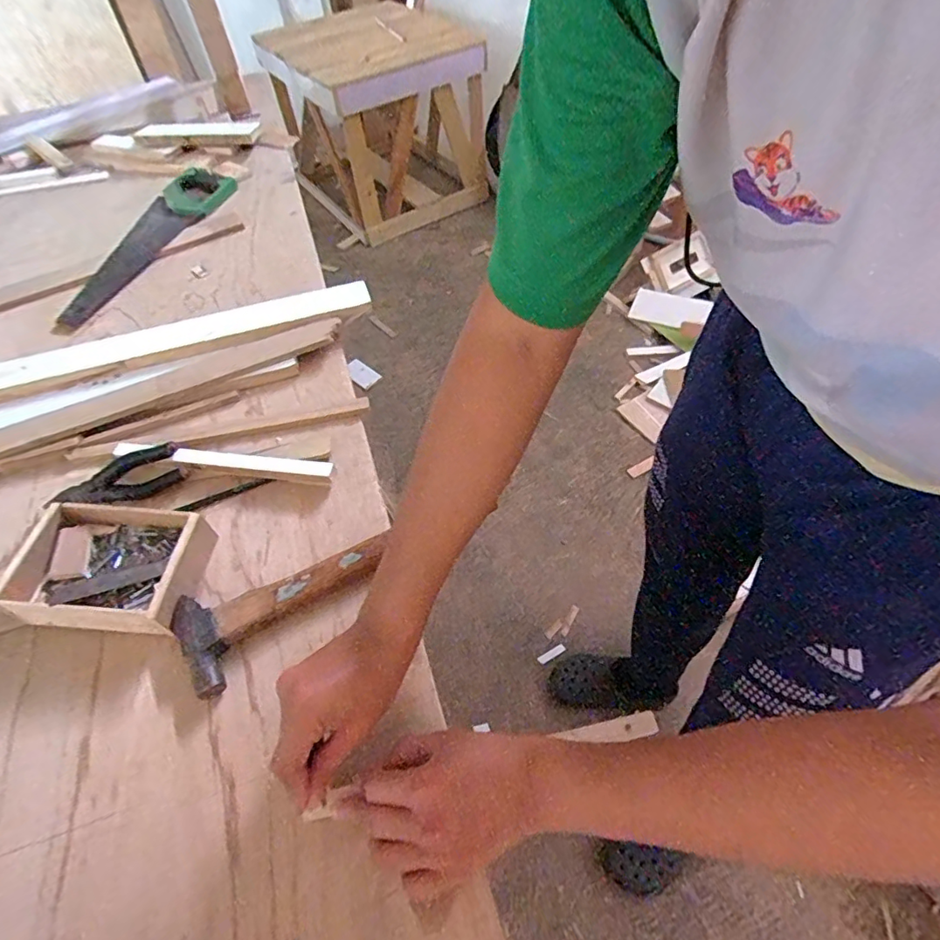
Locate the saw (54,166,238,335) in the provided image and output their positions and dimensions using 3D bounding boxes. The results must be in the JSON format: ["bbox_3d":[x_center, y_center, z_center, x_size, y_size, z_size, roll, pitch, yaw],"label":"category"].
[{"bbox_3d":[-0.530,-0.391,0.870,0.110,0.022,0.442,8,56,10],"label":"saw"}]

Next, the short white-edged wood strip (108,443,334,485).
[{"bbox_3d":[-0.268,-0.006,0.567,0.243,0.030,0.021,4,55,7],"label":"short white-edged wood strip"}]

